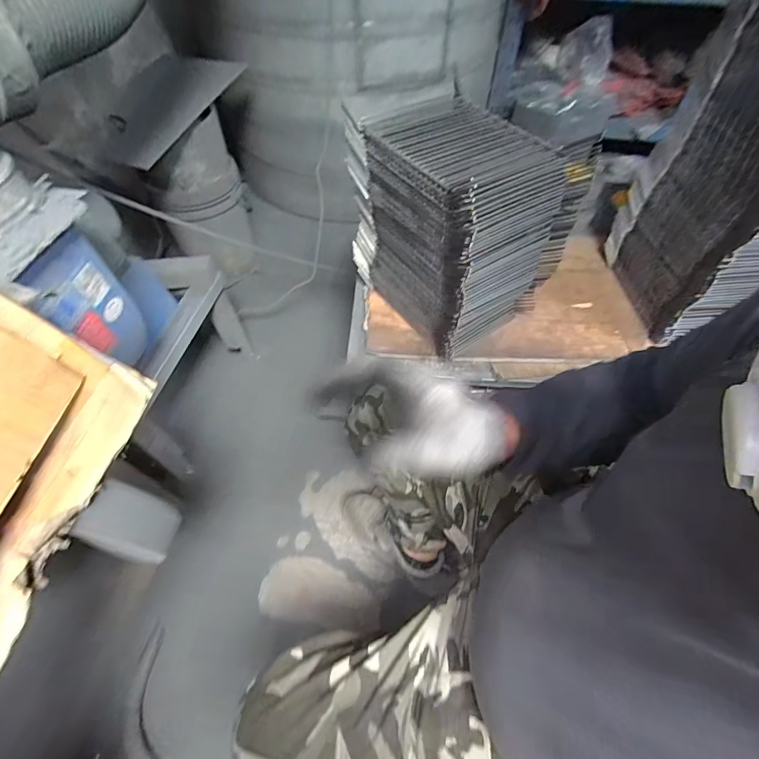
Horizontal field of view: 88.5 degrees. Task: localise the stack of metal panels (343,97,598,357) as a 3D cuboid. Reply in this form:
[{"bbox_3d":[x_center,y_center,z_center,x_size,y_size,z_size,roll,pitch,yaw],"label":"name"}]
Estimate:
[{"bbox_3d":[0.123,-0.246,0.681,0.227,0.323,0.274,-32,61,-20],"label":"stack of metal panels"}]

